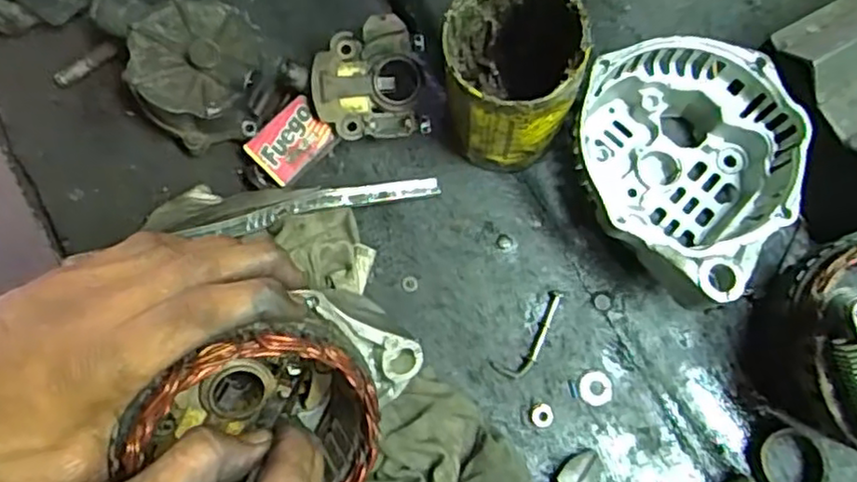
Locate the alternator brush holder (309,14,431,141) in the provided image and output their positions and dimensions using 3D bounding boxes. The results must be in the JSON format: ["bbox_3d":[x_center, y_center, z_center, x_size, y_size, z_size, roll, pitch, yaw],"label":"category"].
[{"bbox_3d":[-0.038,-0.102,0.432,0.070,0.028,0.073,-4,87,-8],"label":"alternator brush holder"}]

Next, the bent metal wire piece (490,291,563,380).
[{"bbox_3d":[0.065,0.058,0.410,0.019,0.007,0.062,42,79,8],"label":"bent metal wire piece"}]

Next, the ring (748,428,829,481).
[{"bbox_3d":[0.206,0.127,0.385,0.038,0.016,0.037,0,77,-2],"label":"ring"}]

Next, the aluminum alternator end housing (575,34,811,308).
[{"bbox_3d":[0.150,-0.036,0.395,0.120,0.082,0.149,-1,77,-2],"label":"aluminum alternator end housing"}]

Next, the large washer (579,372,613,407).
[{"bbox_3d":[0.101,0.089,0.404,0.019,0.004,0.020,0,77,-2],"label":"large washer"}]

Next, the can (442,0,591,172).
[{"bbox_3d":[0.043,-0.092,0.388,0.070,0.117,0.076,0,77,-2],"label":"can"}]

